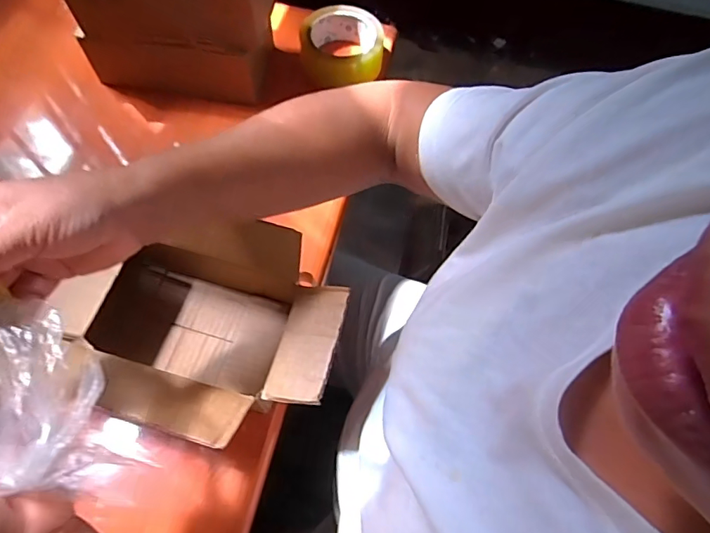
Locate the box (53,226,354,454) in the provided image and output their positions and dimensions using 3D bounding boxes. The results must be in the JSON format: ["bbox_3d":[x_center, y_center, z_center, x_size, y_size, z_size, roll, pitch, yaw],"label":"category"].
[{"bbox_3d":[-0.130,0.060,0.428,0.229,0.125,0.167,12,64,5],"label":"box"}]

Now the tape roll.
[{"bbox_3d":[-0.016,-0.292,0.646,0.104,0.053,0.104,1,64,-1],"label":"tape roll"}]

